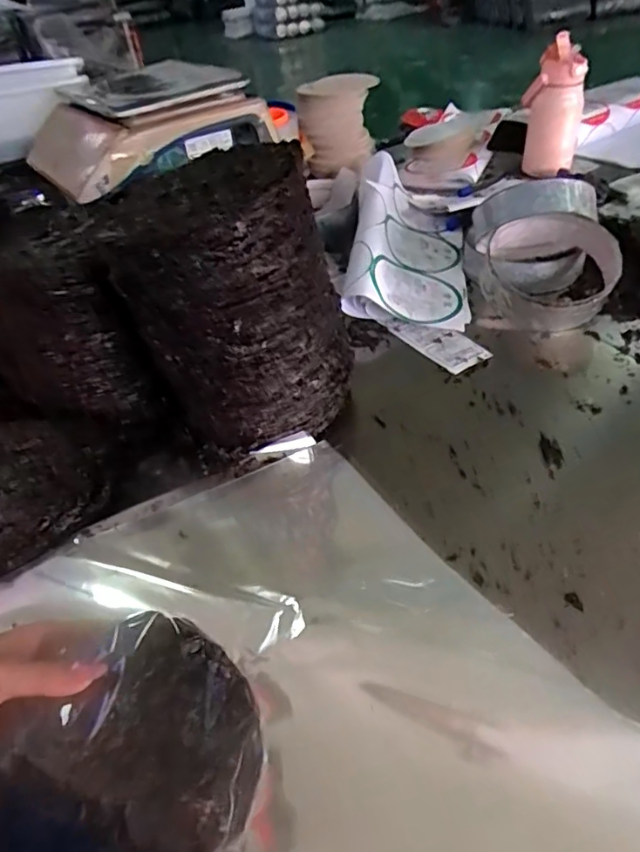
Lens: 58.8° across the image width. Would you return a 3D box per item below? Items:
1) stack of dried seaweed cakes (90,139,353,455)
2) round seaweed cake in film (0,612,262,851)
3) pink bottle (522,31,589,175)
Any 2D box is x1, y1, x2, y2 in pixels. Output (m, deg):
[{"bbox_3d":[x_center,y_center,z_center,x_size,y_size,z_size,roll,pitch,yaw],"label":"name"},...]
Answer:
[{"bbox_3d":[-0.096,-0.133,0.619,0.219,0.278,0.209,-12,42,-8],"label":"stack of dried seaweed cakes"},{"bbox_3d":[-0.113,0.201,0.332,0.151,0.044,0.160,-1,42,1],"label":"round seaweed cake in film"},{"bbox_3d":[0.464,-0.631,1.137,0.114,0.216,0.091,10,45,18],"label":"pink bottle"}]

